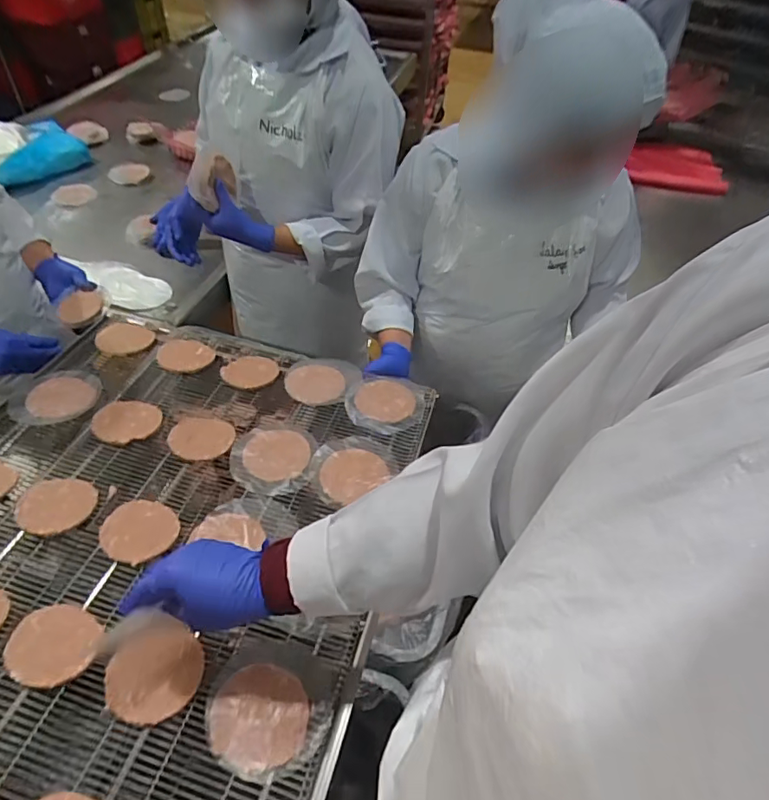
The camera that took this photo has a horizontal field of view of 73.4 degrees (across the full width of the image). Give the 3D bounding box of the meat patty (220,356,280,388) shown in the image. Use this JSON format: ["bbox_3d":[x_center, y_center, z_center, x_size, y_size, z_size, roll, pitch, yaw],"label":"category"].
[{"bbox_3d":[-0.220,-0.048,0.847,0.078,0.009,0.080,3,45,-3],"label":"meat patty"}]

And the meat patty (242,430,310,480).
[{"bbox_3d":[-0.152,0.074,0.728,0.090,0.008,0.083,3,45,-3],"label":"meat patty"}]

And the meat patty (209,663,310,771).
[{"bbox_3d":[-0.122,0.308,0.505,0.092,0.009,0.085,3,45,-3],"label":"meat patty"}]

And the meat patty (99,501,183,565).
[{"bbox_3d":[-0.298,0.158,0.630,0.082,0.017,0.081,3,45,-3],"label":"meat patty"}]

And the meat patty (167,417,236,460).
[{"bbox_3d":[-0.264,0.051,0.741,0.086,0.006,0.082,3,45,-3],"label":"meat patty"}]

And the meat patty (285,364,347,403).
[{"bbox_3d":[-0.111,-0.030,0.829,0.092,0.008,0.080,-1,46,-7],"label":"meat patty"}]

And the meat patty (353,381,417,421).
[{"bbox_3d":[0.001,0.000,0.809,0.091,0.008,0.081,6,45,1],"label":"meat patty"}]

